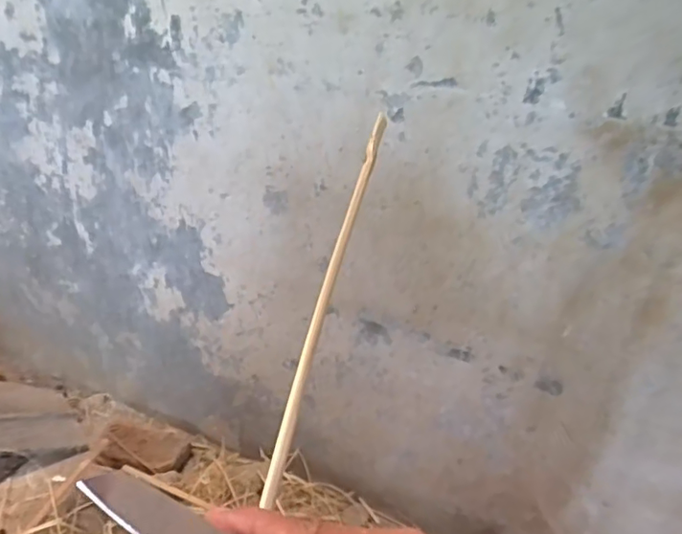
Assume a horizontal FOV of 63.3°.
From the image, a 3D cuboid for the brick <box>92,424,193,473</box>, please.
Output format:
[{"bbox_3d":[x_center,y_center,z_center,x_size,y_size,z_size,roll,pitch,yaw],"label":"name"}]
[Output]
[{"bbox_3d":[-0.386,0.366,1.089,0.170,0.036,0.089,7,27,0],"label":"brick"}]

